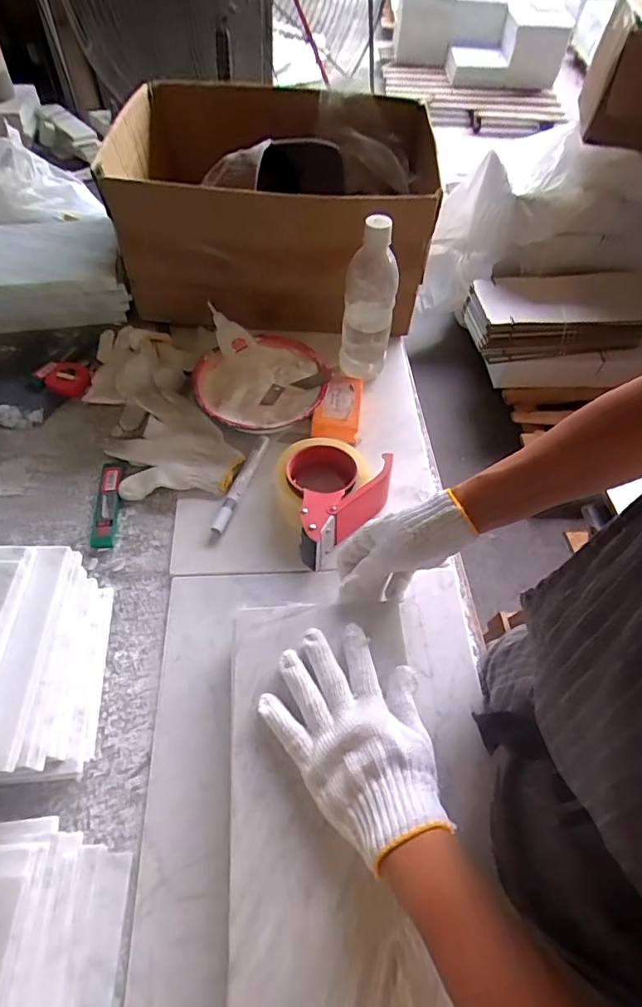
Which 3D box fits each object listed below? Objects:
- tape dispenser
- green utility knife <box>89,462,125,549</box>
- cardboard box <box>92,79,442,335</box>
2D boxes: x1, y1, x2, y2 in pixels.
[{"bbox_3d":[0.004,-0.018,0.579,0.133,0.051,0.111,-39,66,-24],"label":"tape dispenser"},{"bbox_3d":[-0.247,-0.001,0.601,0.029,0.013,0.116,-4,56,-5],"label":"green utility knife"},{"bbox_3d":[-0.074,-0.438,0.761,0.412,0.210,0.353,2,56,-1],"label":"cardboard box"}]

